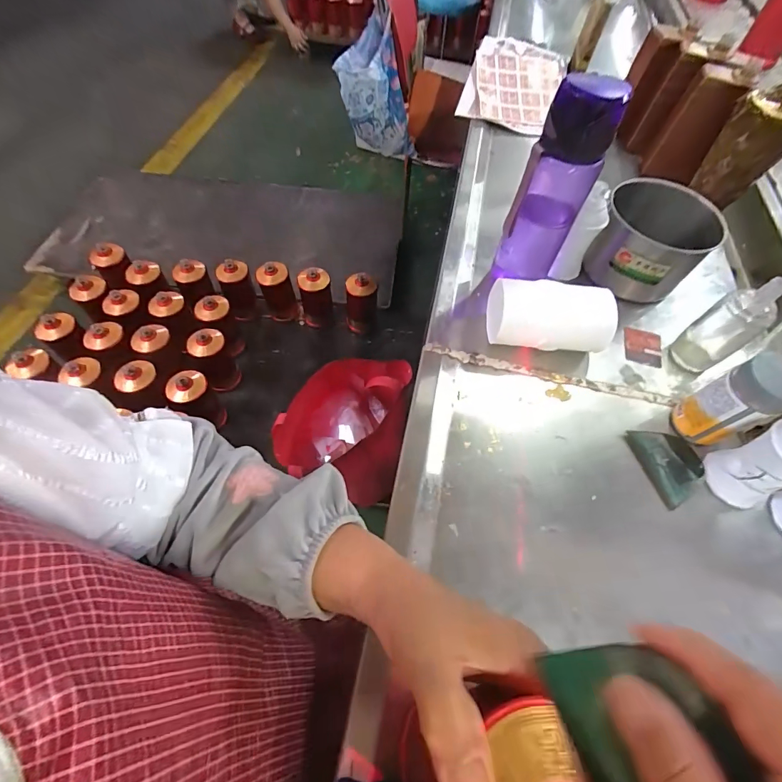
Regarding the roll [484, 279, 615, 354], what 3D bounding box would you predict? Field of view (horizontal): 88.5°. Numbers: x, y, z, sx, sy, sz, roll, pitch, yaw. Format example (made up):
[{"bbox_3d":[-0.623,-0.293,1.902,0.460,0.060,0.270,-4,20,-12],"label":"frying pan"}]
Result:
[{"bbox_3d":[0.181,-0.087,0.459,0.135,0.061,0.058,9,59,3],"label":"roll"}]

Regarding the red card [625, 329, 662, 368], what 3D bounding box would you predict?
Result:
[{"bbox_3d":[0.314,-0.055,0.502,0.045,0.006,0.051,14,66,2],"label":"red card"}]

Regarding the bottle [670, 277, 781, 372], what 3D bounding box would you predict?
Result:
[{"bbox_3d":[0.384,-0.078,0.454,0.063,0.117,0.053,-35,66,-21],"label":"bottle"}]

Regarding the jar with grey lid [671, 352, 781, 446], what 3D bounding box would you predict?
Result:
[{"bbox_3d":[0.337,0.012,0.394,0.052,0.106,0.054,-13,60,-10],"label":"jar with grey lid"}]

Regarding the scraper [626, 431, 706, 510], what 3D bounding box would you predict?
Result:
[{"bbox_3d":[0.287,0.073,0.413,0.051,0.015,0.080,-12,60,-9],"label":"scraper"}]

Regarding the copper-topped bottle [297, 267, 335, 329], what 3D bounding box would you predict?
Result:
[{"bbox_3d":[-0.214,-0.270,1.149,0.091,0.183,0.078,-6,59,-6],"label":"copper-topped bottle"}]

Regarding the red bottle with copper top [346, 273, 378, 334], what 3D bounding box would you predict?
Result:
[{"bbox_3d":[-0.084,-0.254,1.152,0.091,0.182,0.079,-1,59,-3],"label":"red bottle with copper top"}]

